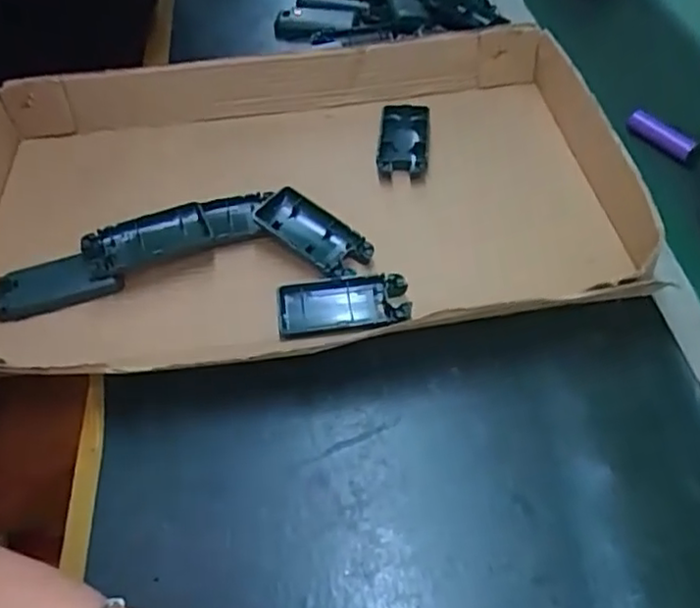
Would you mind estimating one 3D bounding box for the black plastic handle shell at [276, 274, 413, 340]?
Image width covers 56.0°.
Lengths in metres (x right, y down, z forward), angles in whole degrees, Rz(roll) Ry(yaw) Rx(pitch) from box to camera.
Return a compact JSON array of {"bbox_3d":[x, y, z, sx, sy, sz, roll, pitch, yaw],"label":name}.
[{"bbox_3d":[-0.004,0.003,0.478,0.093,0.016,0.049,-6,50,-5],"label":"black plastic handle shell"}]

